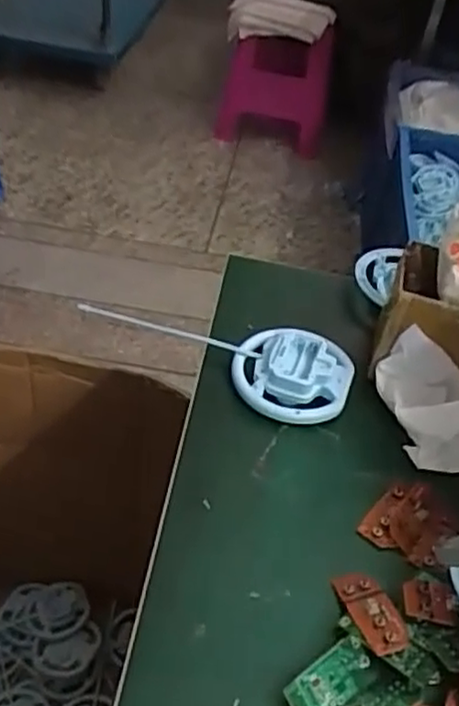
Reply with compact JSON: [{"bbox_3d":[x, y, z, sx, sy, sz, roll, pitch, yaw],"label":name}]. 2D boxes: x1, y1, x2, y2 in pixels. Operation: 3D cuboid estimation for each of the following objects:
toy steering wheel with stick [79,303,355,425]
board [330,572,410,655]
[{"bbox_3d":[-0.002,-0.008,0.617,0.230,0.042,0.094,28,46,17],"label":"toy steering wheel with stick"},{"bbox_3d":[0.092,0.165,0.450,0.028,0.008,0.060,-14,43,-19],"label":"board"}]

